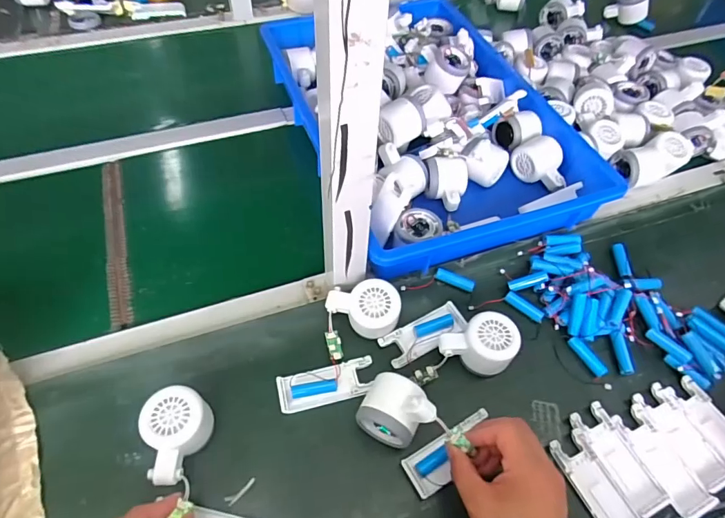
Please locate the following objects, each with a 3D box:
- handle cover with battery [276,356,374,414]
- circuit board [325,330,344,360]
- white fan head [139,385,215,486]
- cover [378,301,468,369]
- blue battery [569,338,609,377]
[{"bbox_3d":[-0.038,0.131,0.473,0.101,0.019,0.040,-12,56,-10],"label":"handle cover with battery"},{"bbox_3d":[-0.030,0.096,0.494,0.017,0.005,0.031,-3,65,-25],"label":"circuit board"},{"bbox_3d":[-0.176,0.169,0.424,0.055,0.051,0.079,1,54,-1],"label":"white fan head"},{"bbox_3d":[0.073,0.085,0.513,0.103,0.018,0.041,-25,59,-18],"label":"cover"},{"bbox_3d":[0.255,0.110,0.508,0.014,0.012,0.049,-27,60,-20],"label":"blue battery"}]

